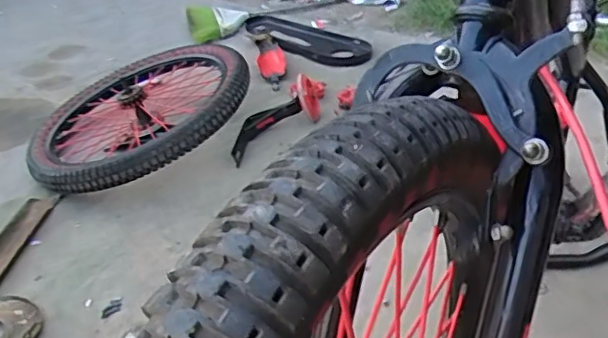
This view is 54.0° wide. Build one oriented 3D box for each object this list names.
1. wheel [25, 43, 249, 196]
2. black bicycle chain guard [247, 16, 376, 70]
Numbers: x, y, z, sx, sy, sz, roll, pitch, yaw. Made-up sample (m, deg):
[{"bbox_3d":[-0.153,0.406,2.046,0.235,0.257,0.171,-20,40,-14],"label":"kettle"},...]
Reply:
[{"bbox_3d":[-0.359,-0.113,1.295,0.455,0.084,0.470,-16,34,11],"label":"wheel"},{"bbox_3d":[-0.005,-0.403,1.815,0.226,0.030,0.546,-21,35,-23],"label":"black bicycle chain guard"}]

